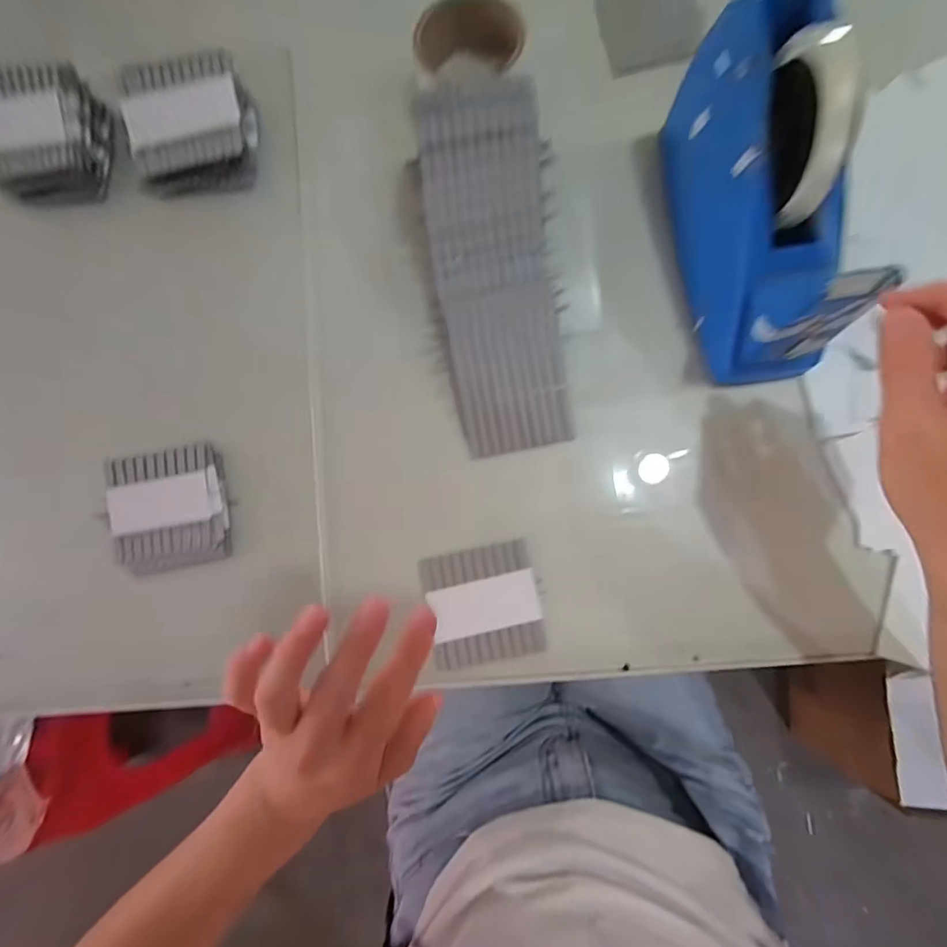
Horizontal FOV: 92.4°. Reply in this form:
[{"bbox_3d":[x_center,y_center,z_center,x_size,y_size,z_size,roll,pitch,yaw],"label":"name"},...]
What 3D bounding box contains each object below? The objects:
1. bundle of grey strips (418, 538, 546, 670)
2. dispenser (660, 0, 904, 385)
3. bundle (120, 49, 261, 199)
[{"bbox_3d":[0.007,0.092,0.321,0.077,0.009,0.078,-13,82,4],"label":"bundle of grey strips"},{"bbox_3d":[0.182,-0.174,0.282,0.068,0.117,0.203,-8,82,5],"label":"dispenser"},{"bbox_3d":[-0.232,-0.281,0.371,0.101,0.044,0.091,-7,82,5],"label":"bundle"}]

